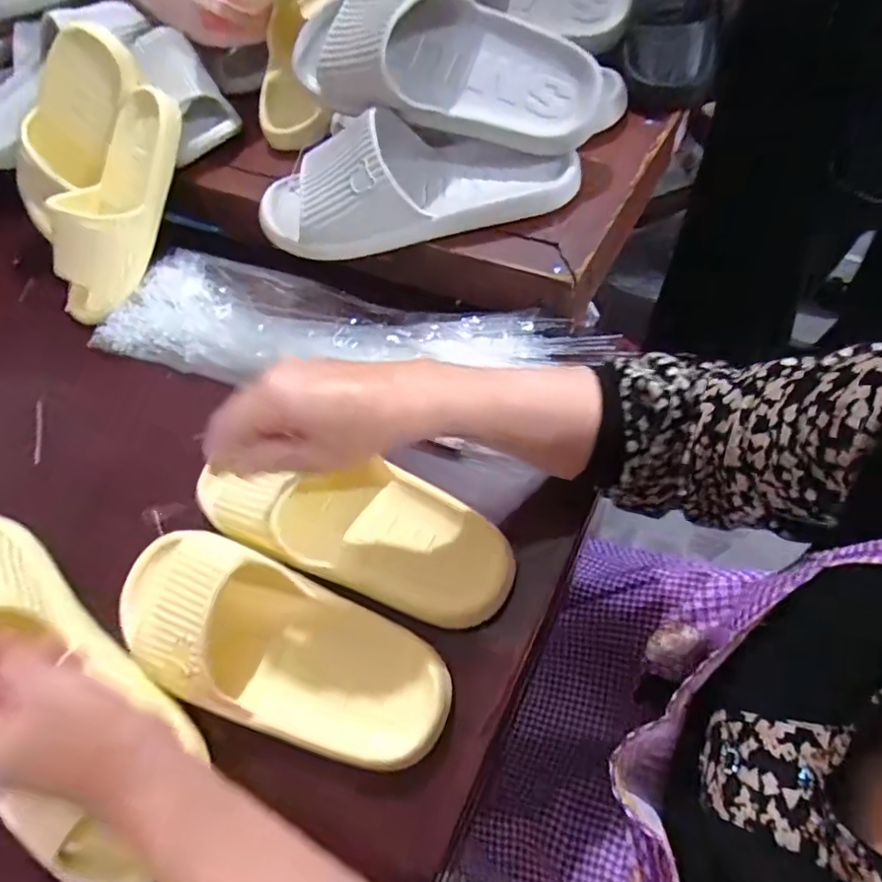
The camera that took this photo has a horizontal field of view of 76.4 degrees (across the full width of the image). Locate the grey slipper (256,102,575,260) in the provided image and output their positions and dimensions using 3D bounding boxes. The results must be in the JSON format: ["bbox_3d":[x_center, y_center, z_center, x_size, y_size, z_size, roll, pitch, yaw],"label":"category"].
[{"bbox_3d":[-0.022,-0.221,0.486,0.278,0.073,0.111,-3,59,-2],"label":"grey slipper"}]

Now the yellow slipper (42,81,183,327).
[{"bbox_3d":[-0.344,-0.243,0.584,0.099,0.064,0.248,30,99,17],"label":"yellow slipper"}]

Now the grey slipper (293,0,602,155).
[{"bbox_3d":[0.001,-0.317,0.469,0.274,0.078,0.100,19,61,11],"label":"grey slipper"}]

